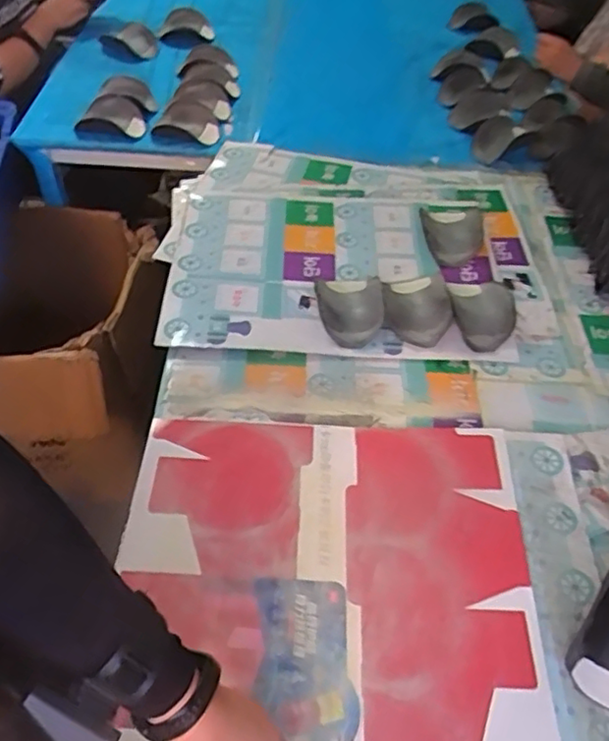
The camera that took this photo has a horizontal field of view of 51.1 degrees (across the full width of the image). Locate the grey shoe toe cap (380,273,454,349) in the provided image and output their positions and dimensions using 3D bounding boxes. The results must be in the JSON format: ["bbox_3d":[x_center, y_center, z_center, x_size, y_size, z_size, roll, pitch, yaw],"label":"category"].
[{"bbox_3d":[0.172,-0.099,0.980,0.095,0.038,0.138,4,48,-2],"label":"grey shoe toe cap"}]

